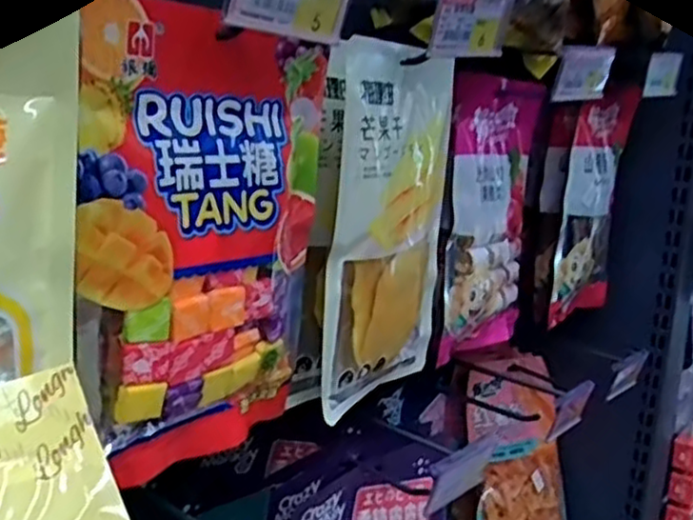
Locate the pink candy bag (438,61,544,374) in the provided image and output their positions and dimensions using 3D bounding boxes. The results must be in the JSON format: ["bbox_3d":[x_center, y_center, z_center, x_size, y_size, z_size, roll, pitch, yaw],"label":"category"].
[{"bbox_3d":[0.135,-0.039,0.679,0.030,0.251,0.159,10,13,29],"label":"pink candy bag"}]

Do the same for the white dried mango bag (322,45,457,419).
[{"bbox_3d":[0.035,-0.020,0.528,0.021,0.250,0.149,13,16,32],"label":"white dried mango bag"}]

